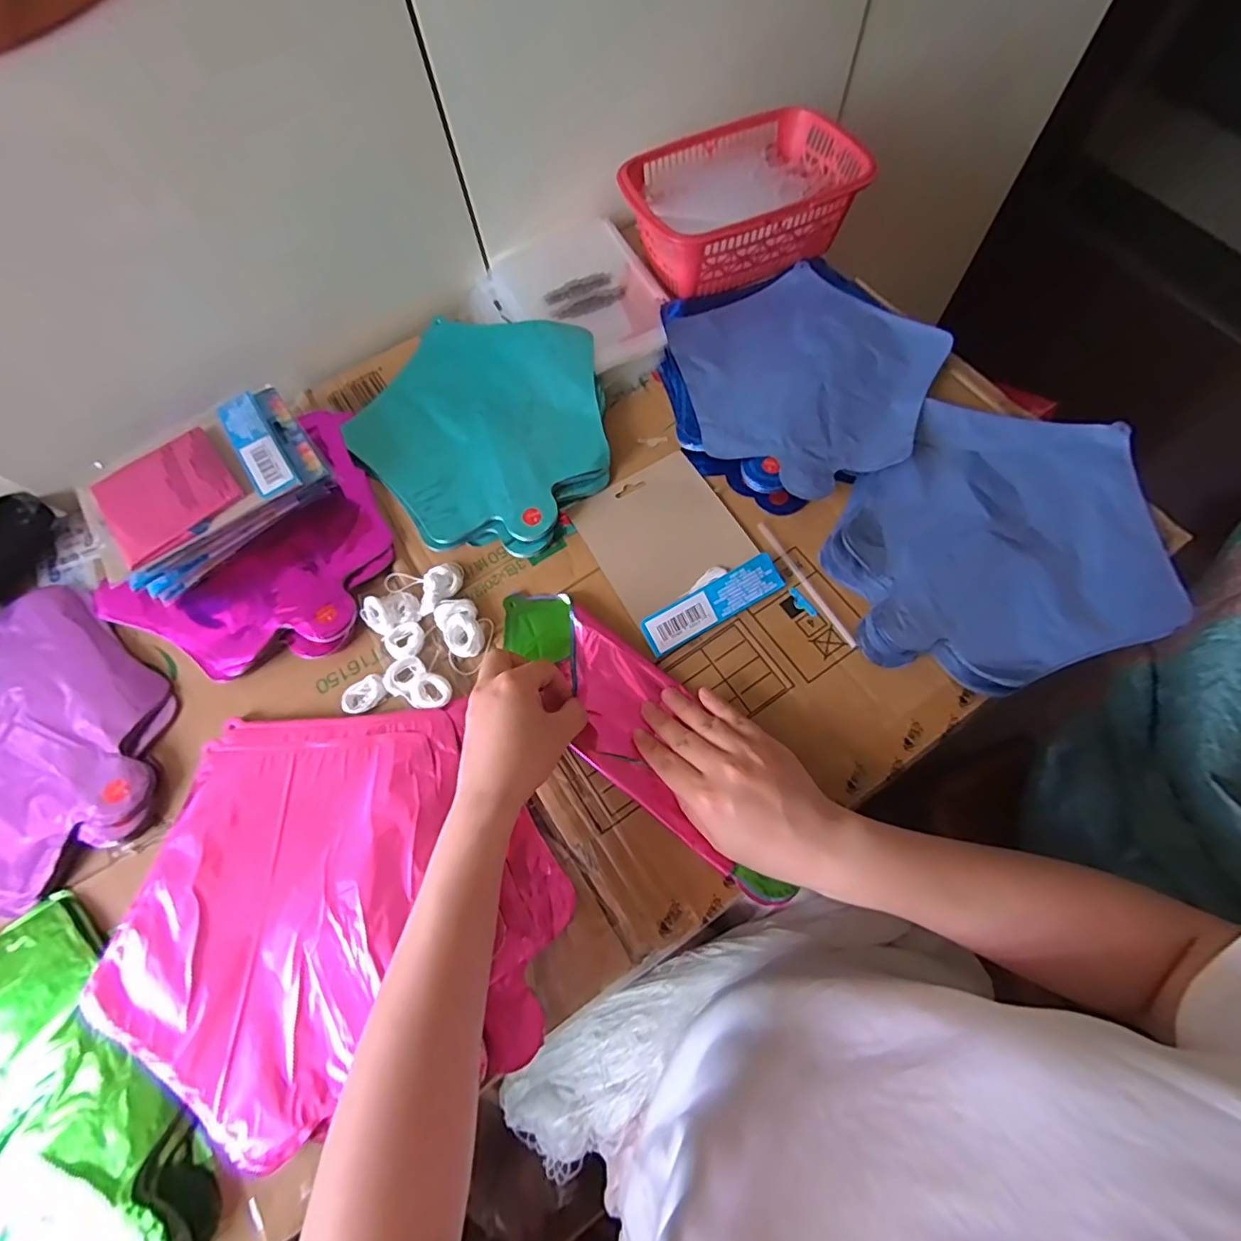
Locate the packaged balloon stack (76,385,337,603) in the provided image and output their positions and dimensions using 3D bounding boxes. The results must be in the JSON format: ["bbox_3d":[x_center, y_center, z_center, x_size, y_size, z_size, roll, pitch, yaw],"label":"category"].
[{"bbox_3d":[-0.329,-0.106,0.450,0.172,0.041,0.112,-35,70,-10],"label":"packaged balloon stack"}]

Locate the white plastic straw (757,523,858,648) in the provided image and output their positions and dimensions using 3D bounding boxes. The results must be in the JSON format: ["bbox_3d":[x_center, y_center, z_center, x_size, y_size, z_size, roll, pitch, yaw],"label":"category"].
[{"bbox_3d":[0.141,-0.029,0.426,0.006,0.009,0.117,-30,69,-8],"label":"white plastic straw"}]

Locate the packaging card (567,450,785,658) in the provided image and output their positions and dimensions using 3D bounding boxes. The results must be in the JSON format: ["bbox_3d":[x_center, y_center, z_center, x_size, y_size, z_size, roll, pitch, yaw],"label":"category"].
[{"bbox_3d":[0.040,-0.060,0.442,0.112,0.015,0.146,-30,67,-8],"label":"packaging card"}]

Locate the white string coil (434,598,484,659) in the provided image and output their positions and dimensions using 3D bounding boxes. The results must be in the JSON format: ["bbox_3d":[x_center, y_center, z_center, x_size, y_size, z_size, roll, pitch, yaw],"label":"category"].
[{"bbox_3d":[-0.122,0.006,0.425,0.030,0.010,0.046,-18,68,-4],"label":"white string coil"}]

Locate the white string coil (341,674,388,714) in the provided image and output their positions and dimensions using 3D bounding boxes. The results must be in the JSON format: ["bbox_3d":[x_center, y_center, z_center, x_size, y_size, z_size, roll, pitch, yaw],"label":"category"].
[{"bbox_3d":[-0.187,0.056,0.413,0.032,0.012,0.022,-40,71,-12],"label":"white string coil"}]

